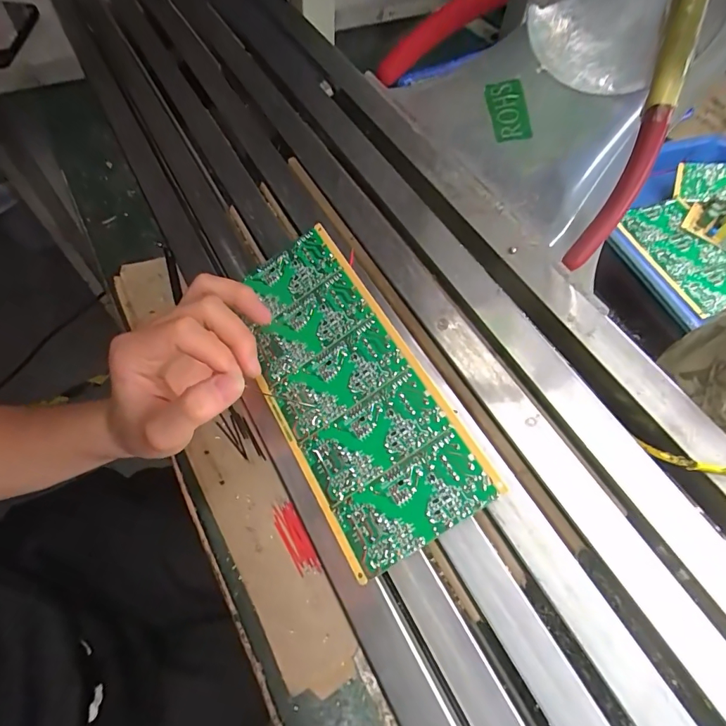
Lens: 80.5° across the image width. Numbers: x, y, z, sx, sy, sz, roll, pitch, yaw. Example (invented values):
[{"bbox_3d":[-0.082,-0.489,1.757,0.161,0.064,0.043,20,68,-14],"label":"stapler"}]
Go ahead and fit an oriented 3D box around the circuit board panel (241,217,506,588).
[{"bbox_3d":[-0.016,0.011,0.272,0.094,0.004,0.213,-34,66,5],"label":"circuit board panel"}]

